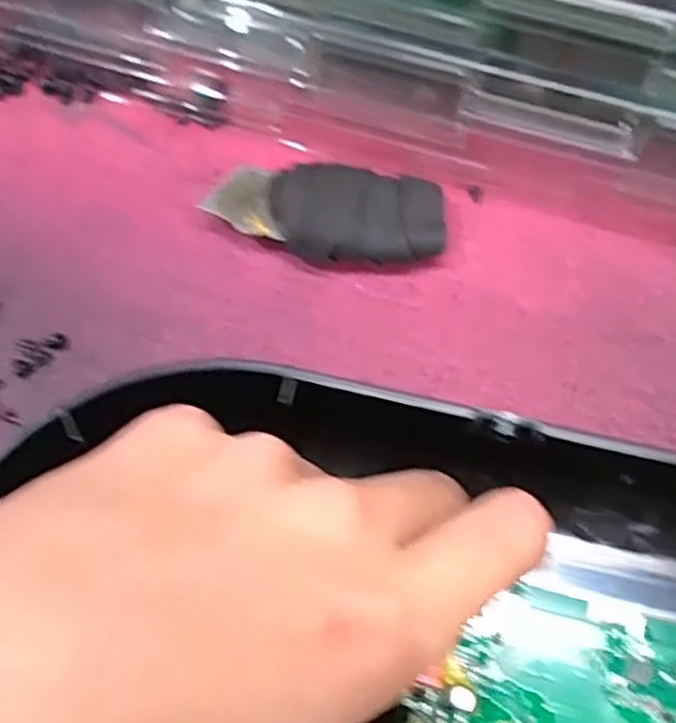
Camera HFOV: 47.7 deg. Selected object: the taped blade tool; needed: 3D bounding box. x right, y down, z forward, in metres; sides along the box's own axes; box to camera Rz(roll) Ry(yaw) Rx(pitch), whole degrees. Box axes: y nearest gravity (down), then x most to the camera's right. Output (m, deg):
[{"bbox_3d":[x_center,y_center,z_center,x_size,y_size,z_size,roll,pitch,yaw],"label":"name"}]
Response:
[{"bbox_3d":[-0.003,-0.044,0.237,0.070,0.021,0.029,5,72,2],"label":"taped blade tool"}]

